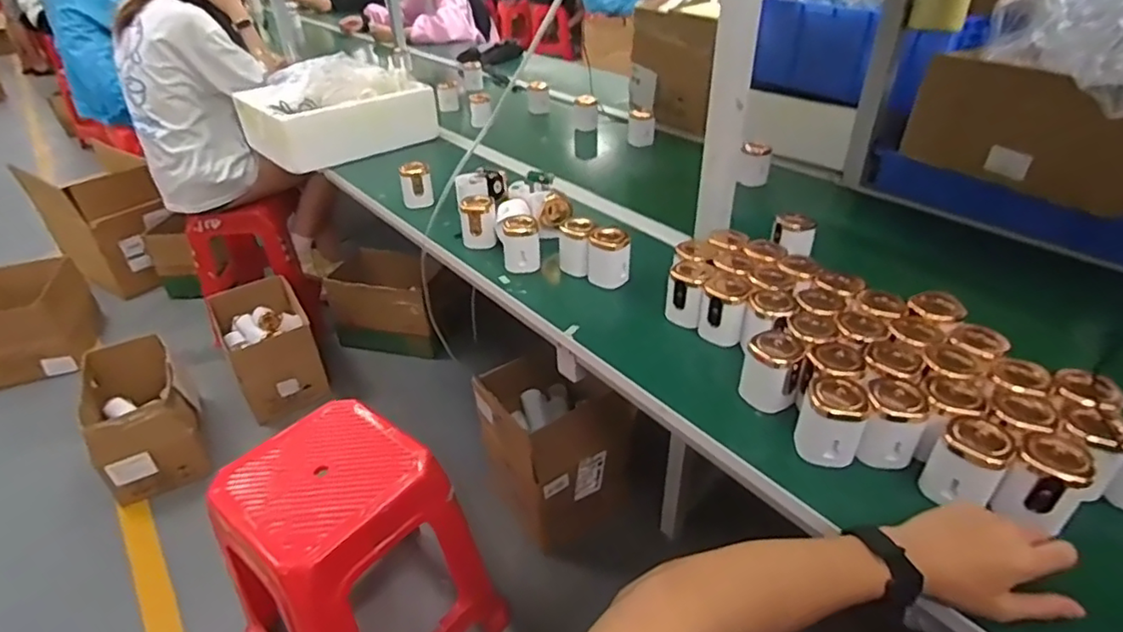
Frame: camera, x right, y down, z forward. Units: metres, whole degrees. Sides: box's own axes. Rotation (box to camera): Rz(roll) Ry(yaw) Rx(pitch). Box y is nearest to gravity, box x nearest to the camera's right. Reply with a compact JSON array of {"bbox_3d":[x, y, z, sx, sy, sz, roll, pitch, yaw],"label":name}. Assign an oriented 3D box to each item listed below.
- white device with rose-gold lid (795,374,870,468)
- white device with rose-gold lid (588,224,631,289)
[{"bbox_3d":[0.264,0.100,0.586,0.056,0.069,0.062,13,37,22],"label":"white device with rose-gold lid"},{"bbox_3d":[0.069,-0.085,0.862,0.057,0.072,0.051,3,35,8],"label":"white device with rose-gold lid"}]

